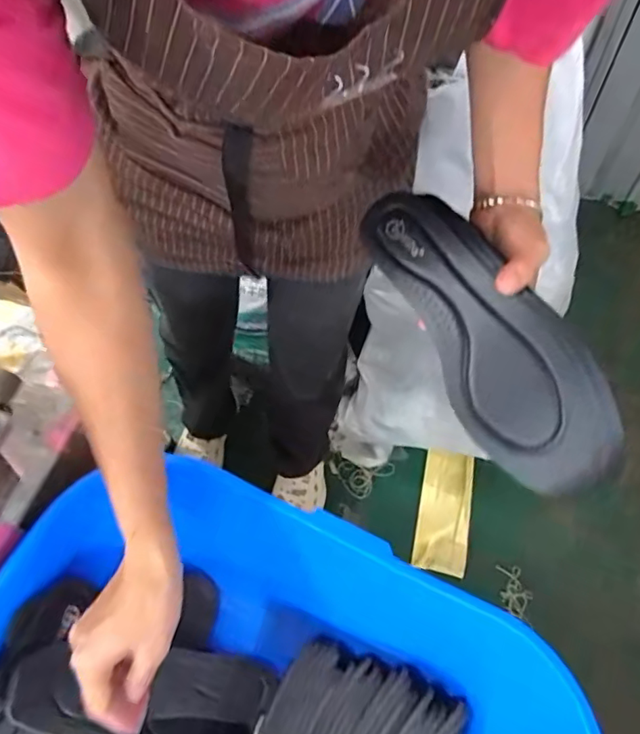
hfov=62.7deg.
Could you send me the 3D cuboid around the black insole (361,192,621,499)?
[{"bbox_3d":[0.121,-0.028,0.381,0.089,0.018,0.251,-30,80,12],"label":"black insole"}]

